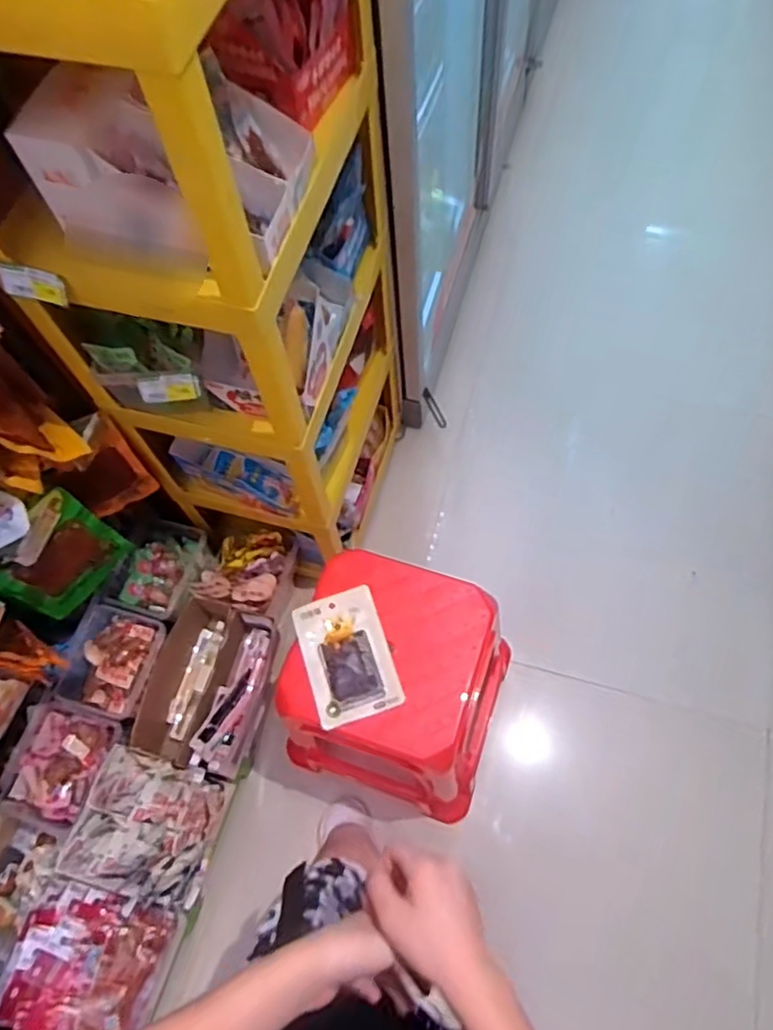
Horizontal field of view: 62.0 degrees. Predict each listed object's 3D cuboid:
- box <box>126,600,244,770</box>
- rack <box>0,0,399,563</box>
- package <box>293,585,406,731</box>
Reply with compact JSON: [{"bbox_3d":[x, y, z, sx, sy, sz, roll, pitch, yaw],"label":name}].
[{"bbox_3d":[-0.391,0.333,1.302,0.130,0.130,0.310,11,66,9],"label":"box"},{"bbox_3d":[-0.237,-0.339,1.040,0.361,1.085,0.460,12,67,9],"label":"rack"},{"bbox_3d":[-0.060,0.217,0.996,0.131,0.012,0.192,-18,65,-5],"label":"package"}]

